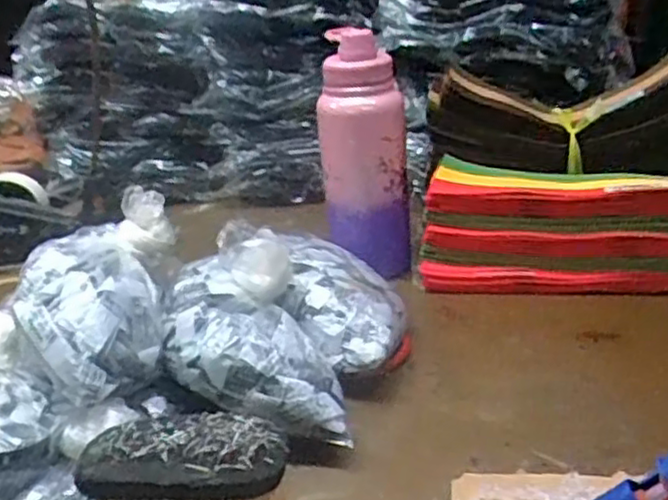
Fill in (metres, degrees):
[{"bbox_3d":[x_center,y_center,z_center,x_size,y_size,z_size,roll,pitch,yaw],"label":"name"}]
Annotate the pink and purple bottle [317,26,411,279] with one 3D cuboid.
[{"bbox_3d":[0.035,-0.098,0.773,0.092,0.259,0.098,-5,24,2],"label":"pink and purple bottle"}]

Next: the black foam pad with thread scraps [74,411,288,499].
[{"bbox_3d":[-0.075,0.102,0.355,0.100,0.017,0.045,-2,24,9],"label":"black foam pad with thread scraps"}]

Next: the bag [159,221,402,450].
[{"bbox_3d":[-0.029,0.042,0.618,0.171,0.121,0.260,4,26,21],"label":"bag"}]

